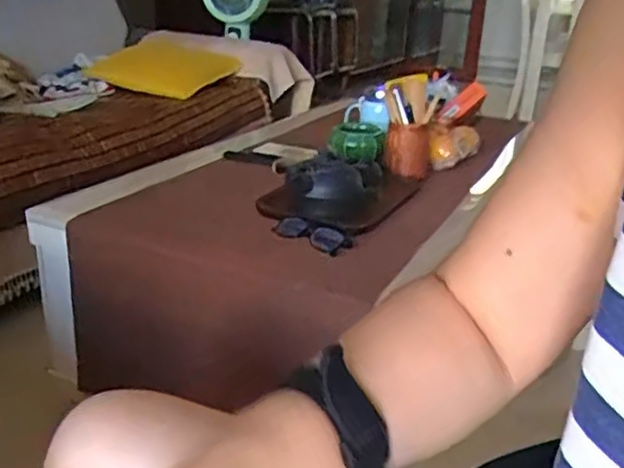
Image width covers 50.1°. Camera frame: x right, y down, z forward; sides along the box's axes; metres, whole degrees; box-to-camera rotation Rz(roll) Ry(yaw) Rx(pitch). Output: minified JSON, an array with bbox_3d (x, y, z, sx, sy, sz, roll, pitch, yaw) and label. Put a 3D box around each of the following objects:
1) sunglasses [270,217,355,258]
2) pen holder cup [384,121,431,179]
[{"bbox_3d":[0.000,0.001,0.971,0.125,0.023,0.041,16,25,31],"label":"sunglasses"},{"bbox_3d":[0.181,-0.155,1.267,0.086,0.097,0.074,7,22,10],"label":"pen holder cup"}]

